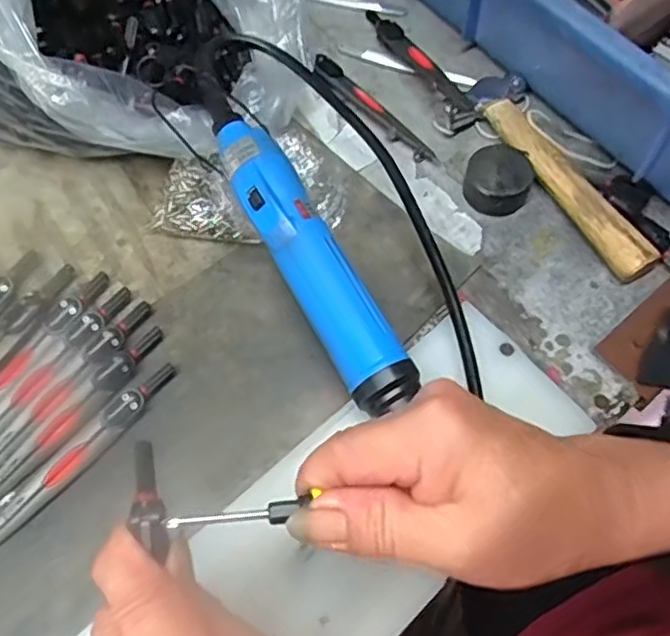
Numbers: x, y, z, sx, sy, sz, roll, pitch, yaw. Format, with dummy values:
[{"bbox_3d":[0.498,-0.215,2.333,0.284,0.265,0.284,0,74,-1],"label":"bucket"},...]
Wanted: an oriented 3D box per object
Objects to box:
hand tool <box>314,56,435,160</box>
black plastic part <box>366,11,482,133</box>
[{"bbox_3d":[0.022,-0.135,0.425,0.018,0.011,0.104,-38,70,-16],"label":"hand tool"},{"bbox_3d":[0.054,-0.170,0.433,0.020,0.027,0.126,-24,66,-10],"label":"black plastic part"}]

